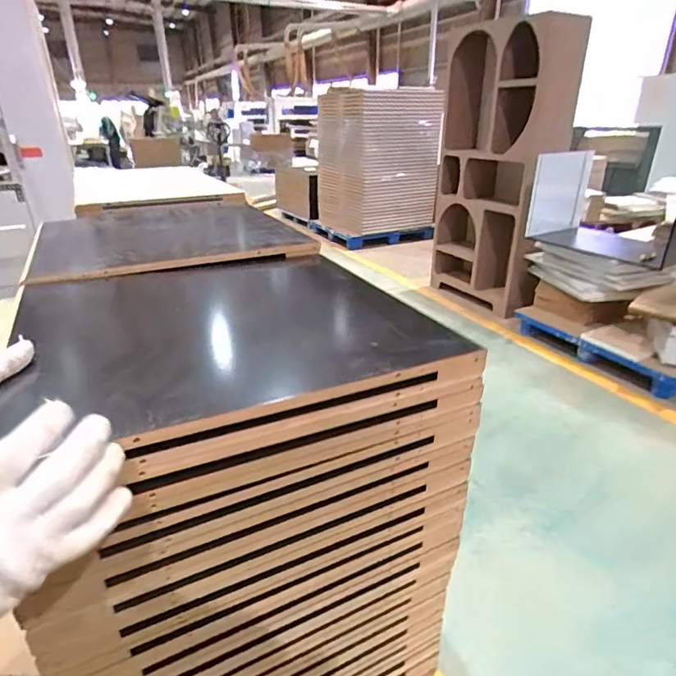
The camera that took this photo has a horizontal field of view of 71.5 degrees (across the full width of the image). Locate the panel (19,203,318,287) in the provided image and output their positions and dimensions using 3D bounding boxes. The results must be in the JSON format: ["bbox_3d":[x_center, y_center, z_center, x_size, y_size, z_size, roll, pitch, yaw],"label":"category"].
[{"bbox_3d":[-0.363,-0.226,1.005,0.476,0.031,0.565,-11,27,-22],"label":"panel"}]

